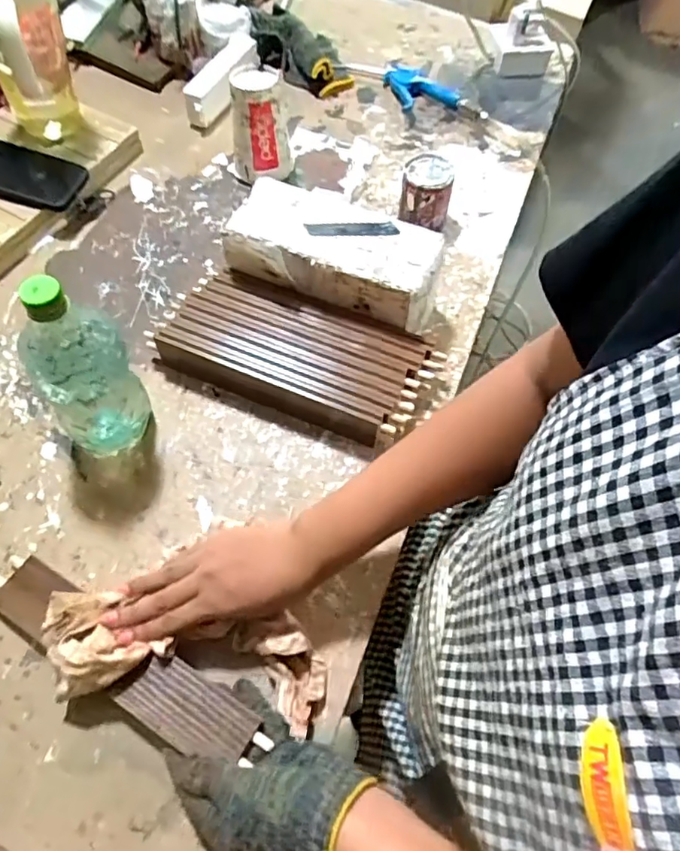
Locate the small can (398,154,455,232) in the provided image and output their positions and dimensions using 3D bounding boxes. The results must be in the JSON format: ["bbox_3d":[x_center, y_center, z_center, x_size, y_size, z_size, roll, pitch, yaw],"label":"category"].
[{"bbox_3d":[0.112,-0.305,0.760,0.064,0.074,0.065,11,58,3],"label":"small can"}]

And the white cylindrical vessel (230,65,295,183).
[{"bbox_3d":[-0.106,-0.403,0.780,0.075,0.133,0.069,-2,59,-5],"label":"white cylindrical vessel"}]

